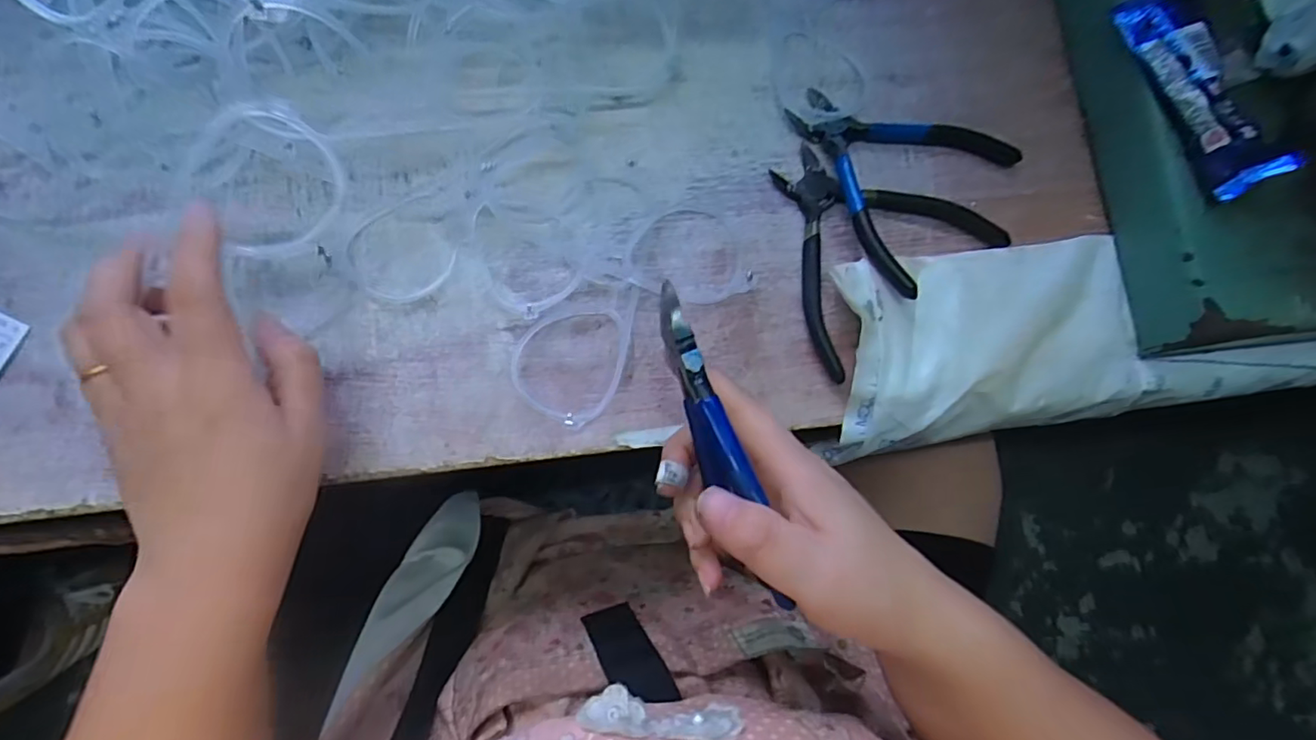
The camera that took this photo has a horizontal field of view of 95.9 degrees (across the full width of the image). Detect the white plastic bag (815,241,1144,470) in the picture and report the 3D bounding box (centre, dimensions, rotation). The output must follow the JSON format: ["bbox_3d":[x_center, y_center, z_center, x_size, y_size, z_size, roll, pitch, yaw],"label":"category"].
[{"bbox_3d":[0.172,-0.017,0.306,0.162,0.022,0.096,-11,82,-6],"label":"white plastic bag"}]

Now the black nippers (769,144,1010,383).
[{"bbox_3d":[0.106,-0.072,0.315,0.124,0.012,0.106,-40,86,-9],"label":"black nippers"}]

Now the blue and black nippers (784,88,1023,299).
[{"bbox_3d":[0.123,-0.114,0.315,0.109,0.027,0.112,44,80,3],"label":"blue and black nippers"}]

